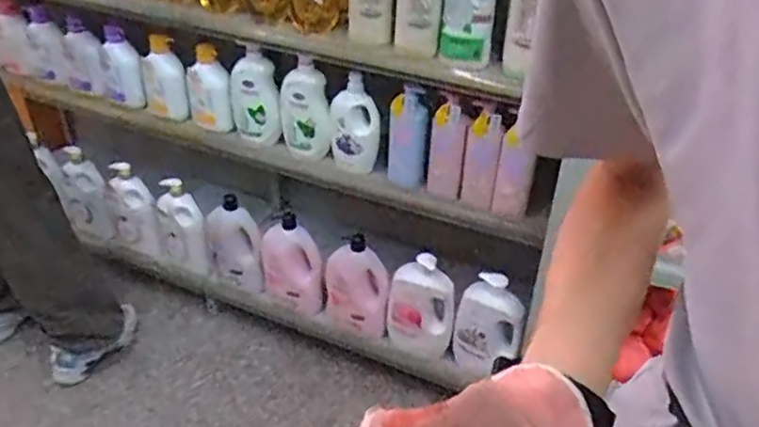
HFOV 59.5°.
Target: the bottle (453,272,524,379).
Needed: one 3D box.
[{"bbox_3d":[0.243,0.256,1.492,0.136,0.243,0.083,9,37,10],"label":"bottle"}]

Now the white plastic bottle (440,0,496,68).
[{"bbox_3d":[0.160,-0.371,1.181,0.091,0.204,0.059,6,37,6],"label":"white plastic bottle"}]

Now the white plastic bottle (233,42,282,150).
[{"bbox_3d":[-0.280,-0.266,1.514,0.116,0.240,0.063,5,29,5],"label":"white plastic bottle"}]

